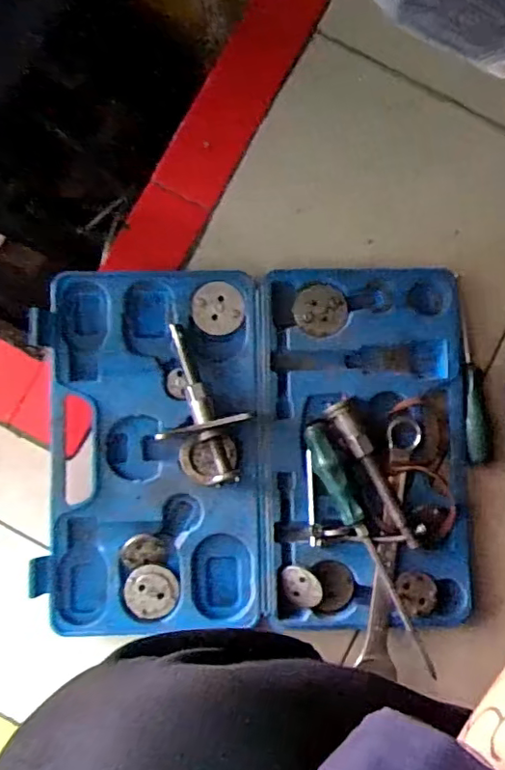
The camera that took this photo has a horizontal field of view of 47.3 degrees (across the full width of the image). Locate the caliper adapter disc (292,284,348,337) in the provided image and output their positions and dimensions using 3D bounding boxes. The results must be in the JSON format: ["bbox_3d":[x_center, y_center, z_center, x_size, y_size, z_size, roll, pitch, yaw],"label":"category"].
[{"bbox_3d":[0.068,-0.074,0.576,0.054,0.010,0.050,0,84,-2],"label":"caliper adapter disc"}]

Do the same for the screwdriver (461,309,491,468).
[{"bbox_3d":[0.221,-0.001,0.572,0.026,0.025,0.153,-2,84,-2],"label":"screwdriver"}]

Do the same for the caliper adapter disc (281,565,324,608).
[{"bbox_3d":[0.046,0.190,0.543,0.034,0.008,0.042,-22,103,20],"label":"caliper adapter disc"}]

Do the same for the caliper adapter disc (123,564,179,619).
[{"bbox_3d":[-0.095,0.192,0.535,0.048,0.010,0.048,0,84,-2],"label":"caliper adapter disc"}]

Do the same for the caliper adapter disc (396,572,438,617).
[{"bbox_3d":[0.155,0.194,0.541,0.035,0.005,0.041,-26,86,-4],"label":"caliper adapter disc"}]

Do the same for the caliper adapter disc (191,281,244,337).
[{"bbox_3d":[-0.034,-0.075,0.572,0.049,0.010,0.052,-5,84,-2],"label":"caliper adapter disc"}]

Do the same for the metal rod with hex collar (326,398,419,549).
[{"bbox_3d":[0.112,0.084,0.541,0.023,0.022,0.149,-26,86,-4],"label":"metal rod with hex collar"}]

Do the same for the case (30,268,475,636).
[{"bbox_3d":[0.006,0.057,0.557,0.408,0.056,0.345,0,84,-2],"label":"case"}]

